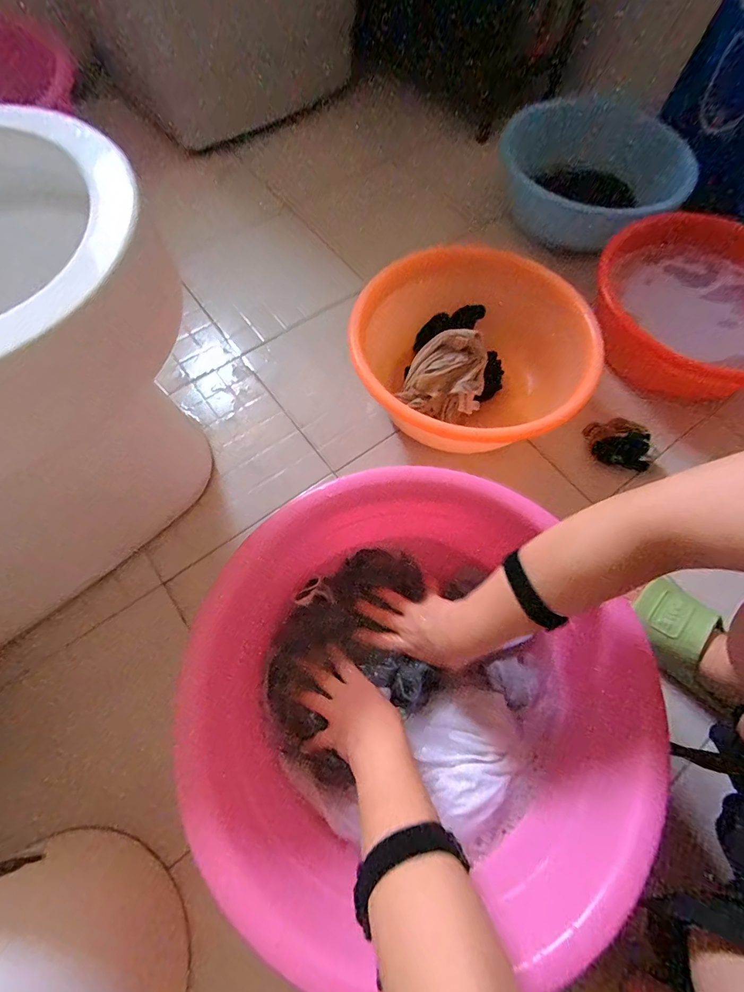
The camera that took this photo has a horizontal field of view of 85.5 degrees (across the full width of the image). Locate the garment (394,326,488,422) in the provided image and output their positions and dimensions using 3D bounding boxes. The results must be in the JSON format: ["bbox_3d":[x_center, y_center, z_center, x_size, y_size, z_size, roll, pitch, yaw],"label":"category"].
[{"bbox_3d":[0.115,-0.195,0.637,0.129,0.090,0.128,14,67,4],"label":"garment"}]

